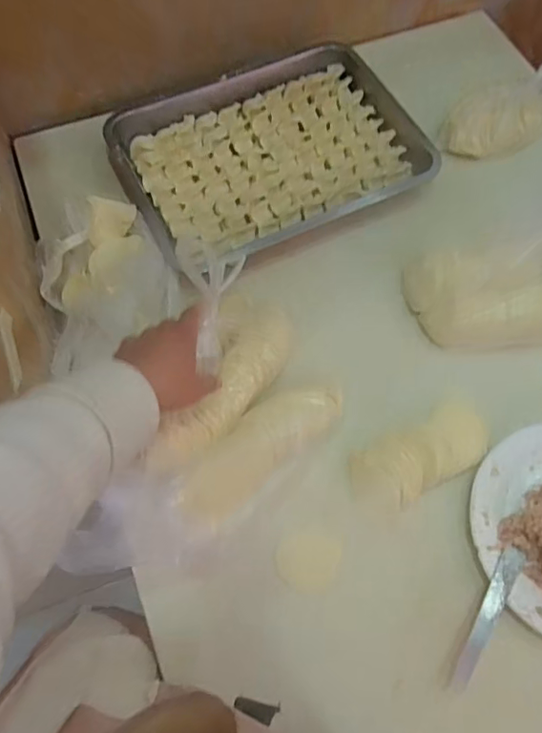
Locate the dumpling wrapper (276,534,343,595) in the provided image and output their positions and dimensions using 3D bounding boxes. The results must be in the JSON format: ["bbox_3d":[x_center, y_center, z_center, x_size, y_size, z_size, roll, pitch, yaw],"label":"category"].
[{"bbox_3d":[0.038,0.200,0.547,0.061,0.004,0.057,0,72,-1],"label":"dumpling wrapper"}]

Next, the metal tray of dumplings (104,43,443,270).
[{"bbox_3d":[-0.002,-0.302,0.743,0.400,0.028,0.286,-25,69,-9],"label":"metal tray of dumplings"}]

